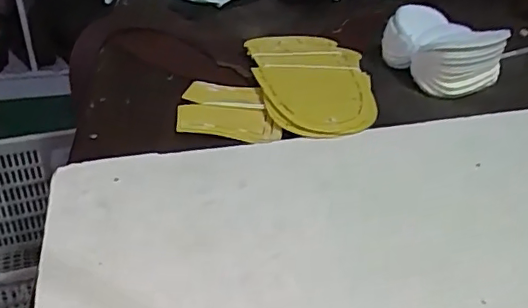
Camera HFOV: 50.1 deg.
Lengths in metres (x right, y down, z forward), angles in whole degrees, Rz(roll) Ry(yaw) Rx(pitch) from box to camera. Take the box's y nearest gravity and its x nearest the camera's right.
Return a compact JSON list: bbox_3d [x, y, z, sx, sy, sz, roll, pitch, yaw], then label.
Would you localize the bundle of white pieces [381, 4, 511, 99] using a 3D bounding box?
[{"bbox_3d":[0.171,-0.103,0.543,0.089,0.043,0.104,-12,37,-20],"label":"bundle of white pieces"}]

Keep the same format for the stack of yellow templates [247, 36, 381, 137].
[{"bbox_3d":[0.047,-0.068,0.511,0.106,0.012,0.176,-3,35,-8],"label":"stack of yellow templates"}]

